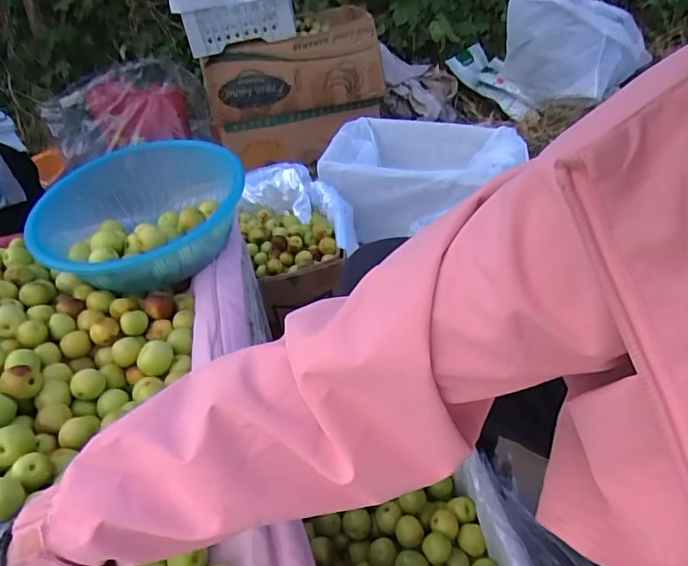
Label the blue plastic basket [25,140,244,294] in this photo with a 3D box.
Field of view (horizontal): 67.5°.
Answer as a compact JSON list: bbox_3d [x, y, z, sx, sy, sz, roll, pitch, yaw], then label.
[{"bbox_3d":[-0.271,-0.088,0.710,0.267,0.118,0.286,-27,44,-21],"label":"blue plastic basket"}]

